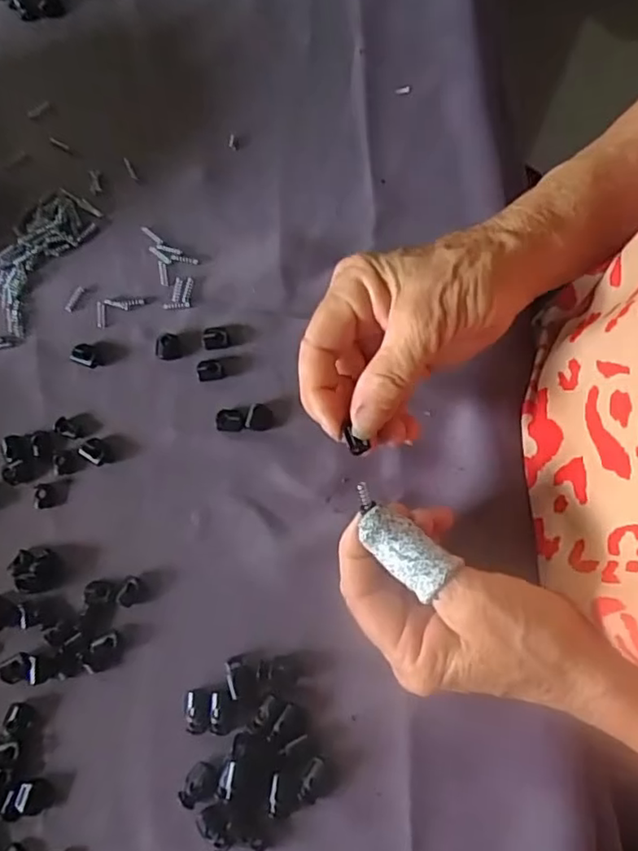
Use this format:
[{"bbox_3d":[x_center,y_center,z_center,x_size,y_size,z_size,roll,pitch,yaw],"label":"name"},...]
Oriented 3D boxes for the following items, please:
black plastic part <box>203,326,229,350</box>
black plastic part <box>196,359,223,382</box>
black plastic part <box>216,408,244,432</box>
[{"bbox_3d":[-0.060,-0.051,0.354,0.014,0.004,0.014,-4,77,0],"label":"black plastic part"},{"bbox_3d":[-0.063,-0.032,0.351,0.015,0.005,0.015,0,76,0],"label":"black plastic part"},{"bbox_3d":[-0.051,-0.003,0.343,0.016,0.004,0.013,-1,77,1],"label":"black plastic part"}]

